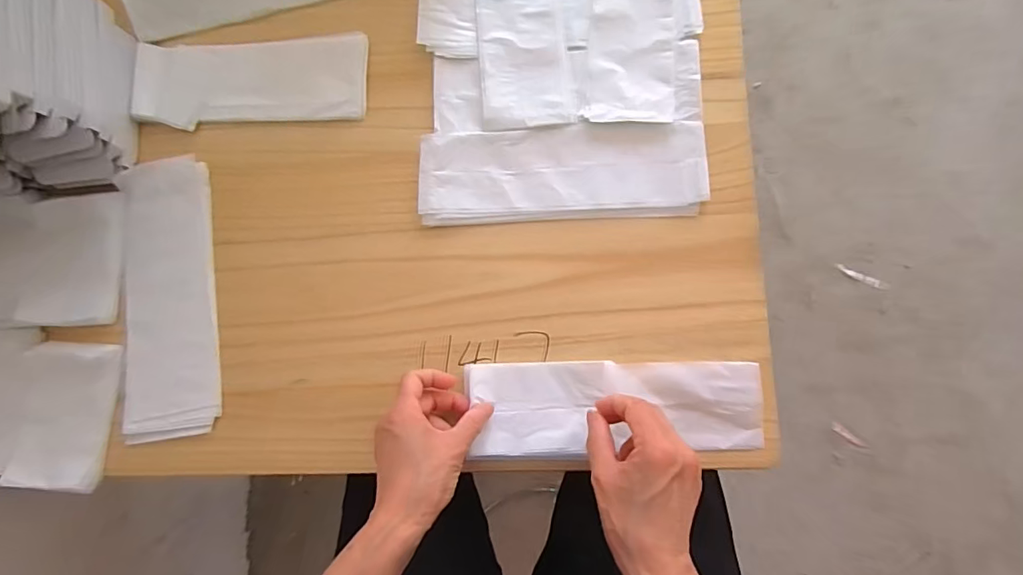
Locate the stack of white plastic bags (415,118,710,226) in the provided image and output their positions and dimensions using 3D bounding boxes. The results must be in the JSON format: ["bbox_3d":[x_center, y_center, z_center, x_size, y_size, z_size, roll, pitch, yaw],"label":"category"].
[{"bbox_3d":[0.045,-0.106,0.459,0.257,0.006,0.087,-2,84,4],"label":"stack of white plastic bags"}]

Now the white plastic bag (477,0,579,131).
[{"bbox_3d":[0.008,-0.274,0.484,0.084,0.004,0.246,-5,84,4],"label":"white plastic bag"}]

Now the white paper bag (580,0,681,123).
[{"bbox_3d":[0.119,-0.272,0.473,0.083,0.013,0.239,5,84,5],"label":"white paper bag"}]

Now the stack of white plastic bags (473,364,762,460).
[{"bbox_3d":[0.088,0.105,0.428,0.245,0.017,0.080,-1,84,3],"label":"stack of white plastic bags"}]

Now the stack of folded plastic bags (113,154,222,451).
[{"bbox_3d":[-0.329,0.010,0.476,0.086,0.014,0.260,-7,84,3],"label":"stack of folded plastic bags"}]

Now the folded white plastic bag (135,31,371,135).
[{"bbox_3d":[-0.261,-0.205,0.490,0.226,0.019,0.087,-4,84,4],"label":"folded white plastic bag"}]

